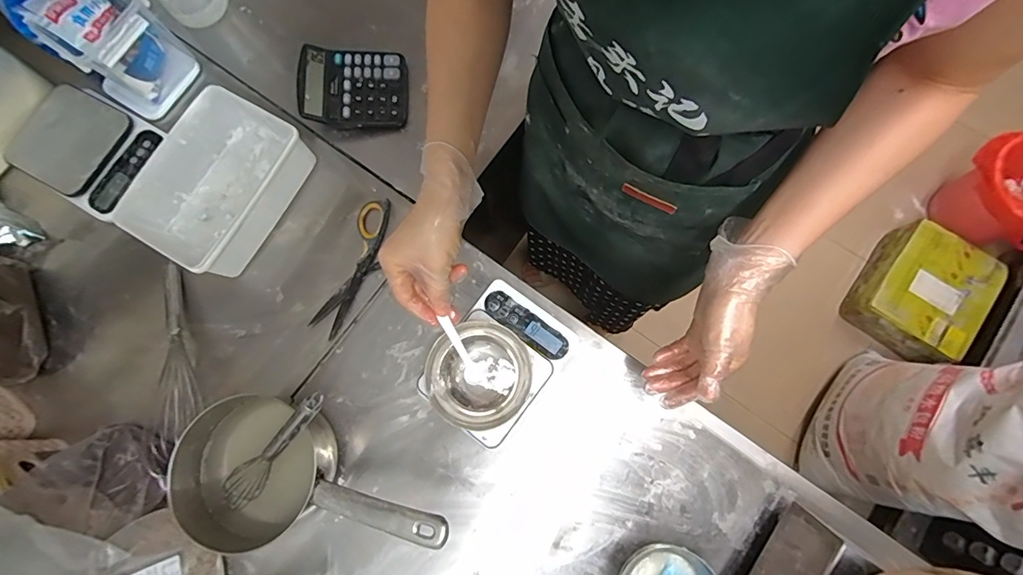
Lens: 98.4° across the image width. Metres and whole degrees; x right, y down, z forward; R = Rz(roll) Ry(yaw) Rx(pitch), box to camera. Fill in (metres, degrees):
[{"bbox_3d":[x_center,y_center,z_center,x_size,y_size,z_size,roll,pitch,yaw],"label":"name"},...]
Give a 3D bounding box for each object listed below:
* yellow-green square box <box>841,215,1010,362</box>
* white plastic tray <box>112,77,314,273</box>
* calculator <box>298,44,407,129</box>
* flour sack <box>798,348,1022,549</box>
[{"bbox_3d":[1.172,0.001,1.274,0.304,0.118,0.355,38,81,9],"label":"yellow-green square box"},{"bbox_3d":[-0.388,-0.137,0.596,0.150,0.077,0.215,30,80,8],"label":"white plastic tray"},{"bbox_3d":[-0.229,-0.293,0.643,0.145,0.046,0.115,-1,77,1],"label":"calculator"},{"bbox_3d":[0.933,0.302,0.907,0.199,0.724,0.377,28,80,7],"label":"flour sack"}]

